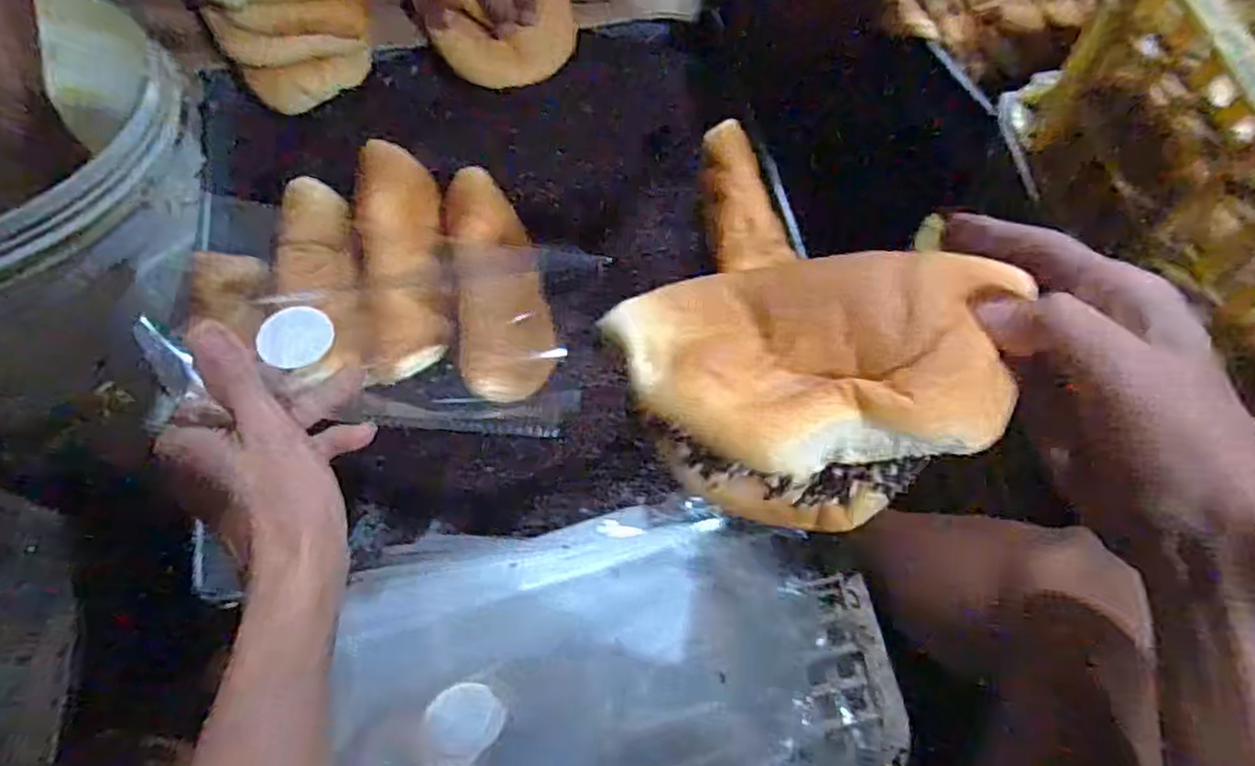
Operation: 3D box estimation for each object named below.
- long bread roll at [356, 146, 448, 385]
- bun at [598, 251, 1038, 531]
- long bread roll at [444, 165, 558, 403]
[{"bbox_3d":[-0.148,-0.078,0.477,0.055,0.052,0.154,-5,82,-5],"label":"long bread roll"},{"bbox_3d":[0.068,-0.004,0.250,0.134,0.037,0.090,-3,66,-4],"label":"bun"},{"bbox_3d":[-0.085,-0.066,0.481,0.057,0.034,0.157,-10,80,-7],"label":"long bread roll"}]

